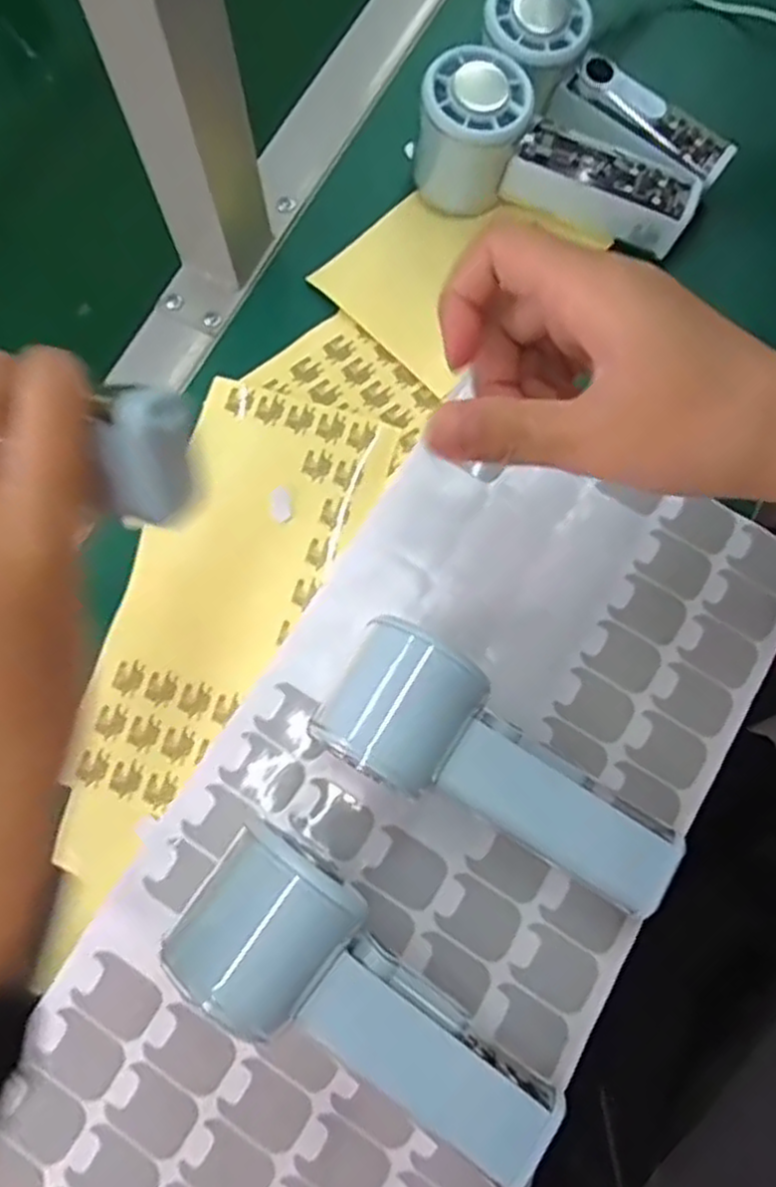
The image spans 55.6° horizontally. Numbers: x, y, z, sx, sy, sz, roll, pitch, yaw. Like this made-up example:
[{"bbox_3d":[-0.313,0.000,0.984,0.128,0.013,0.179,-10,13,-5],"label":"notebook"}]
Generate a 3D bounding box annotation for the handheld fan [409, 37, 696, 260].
[{"bbox_3d":[0.091,-0.235,0.401,0.153,0.065,0.054,13,75,3],"label":"handheld fan"}]

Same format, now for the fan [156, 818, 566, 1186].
[{"bbox_3d":[-0.007,0.155,0.276,0.155,0.062,0.062,33,77,8],"label":"fan"}]

